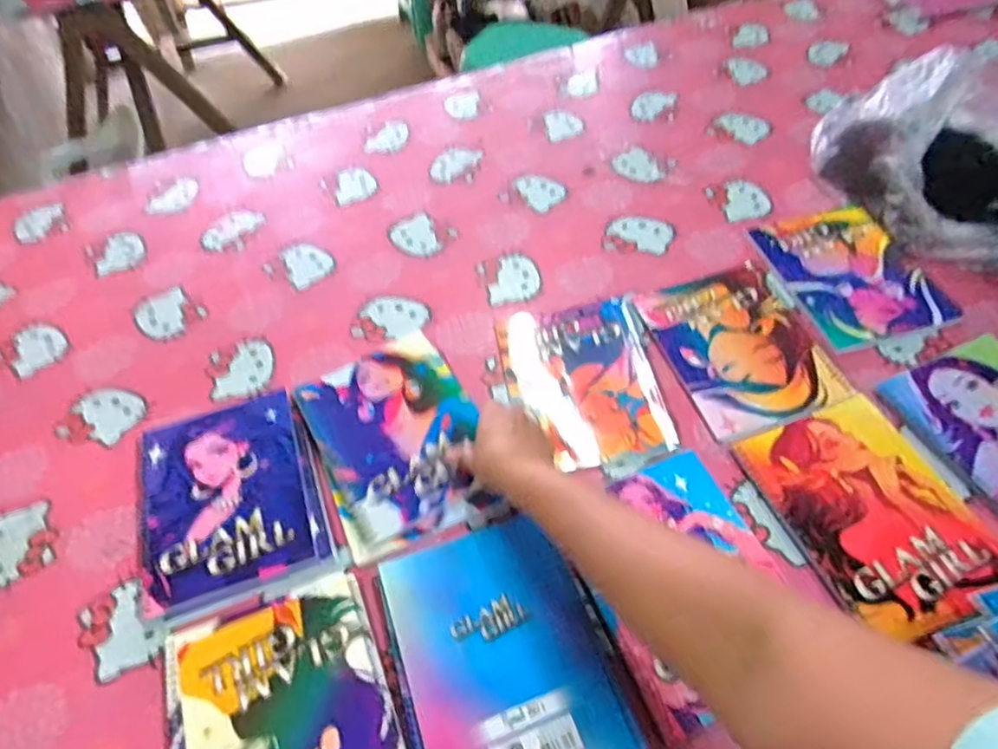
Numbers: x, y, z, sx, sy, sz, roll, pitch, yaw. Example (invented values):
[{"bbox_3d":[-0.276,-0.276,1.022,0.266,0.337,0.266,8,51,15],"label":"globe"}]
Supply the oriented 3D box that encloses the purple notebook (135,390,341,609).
[{"bbox_3d":[-0.251,0.112,0.609,0.158,0.017,0.191,-20,54,-10],"label":"purple notebook"}]

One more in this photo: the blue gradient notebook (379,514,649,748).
[{"bbox_3d":[0.001,0.211,0.502,0.146,0.010,0.192,-19,53,-9],"label":"blue gradient notebook"}]

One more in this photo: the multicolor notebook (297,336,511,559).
[{"bbox_3d":[-0.097,0.061,0.626,0.149,0.011,0.218,-23,54,-12],"label":"multicolor notebook"}]

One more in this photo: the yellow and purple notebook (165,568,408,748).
[{"bbox_3d":[-0.160,0.265,0.480,0.163,0.015,0.205,-21,54,-11],"label":"yellow and purple notebook"}]

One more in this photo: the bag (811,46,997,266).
[{"bbox_3d":[0.529,-0.253,0.736,0.272,0.136,0.216,9,54,12],"label":"bag"}]

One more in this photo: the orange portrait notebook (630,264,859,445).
[{"bbox_3d":[0.250,-0.034,0.677,0.149,0.011,0.204,-16,53,-7],"label":"orange portrait notebook"}]

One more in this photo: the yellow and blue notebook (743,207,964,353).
[{"bbox_3d":[0.387,-0.118,0.730,0.147,0.016,0.196,-16,53,-7],"label":"yellow and blue notebook"}]

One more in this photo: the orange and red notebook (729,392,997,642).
[{"bbox_3d":[0.322,0.112,0.557,0.148,0.010,0.195,-20,54,-10],"label":"orange and red notebook"}]

